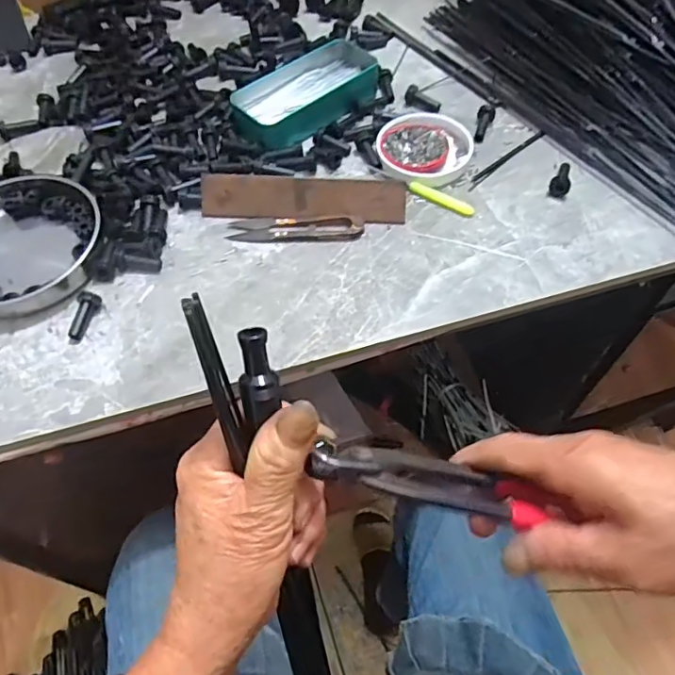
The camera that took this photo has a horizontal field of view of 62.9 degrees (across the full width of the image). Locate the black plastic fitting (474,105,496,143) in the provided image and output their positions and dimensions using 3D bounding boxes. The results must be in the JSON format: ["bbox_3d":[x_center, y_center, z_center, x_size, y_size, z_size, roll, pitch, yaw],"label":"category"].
[{"bbox_3d":[0.144,-0.210,0.543,0.016,0.017,0.040,15,61,12],"label":"black plastic fitting"}]

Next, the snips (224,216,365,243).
[{"bbox_3d":[-0.036,-0.094,0.480,0.115,0.006,0.025,2,58,3],"label":"snips"}]

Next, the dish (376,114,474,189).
[{"bbox_3d":[0.083,-0.181,0.525,0.089,0.012,0.086,-1,57,2],"label":"dish"}]

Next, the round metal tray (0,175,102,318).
[{"bbox_3d":[-0.268,-0.079,0.465,0.134,0.027,0.137,-1,57,2],"label":"round metal tray"}]

